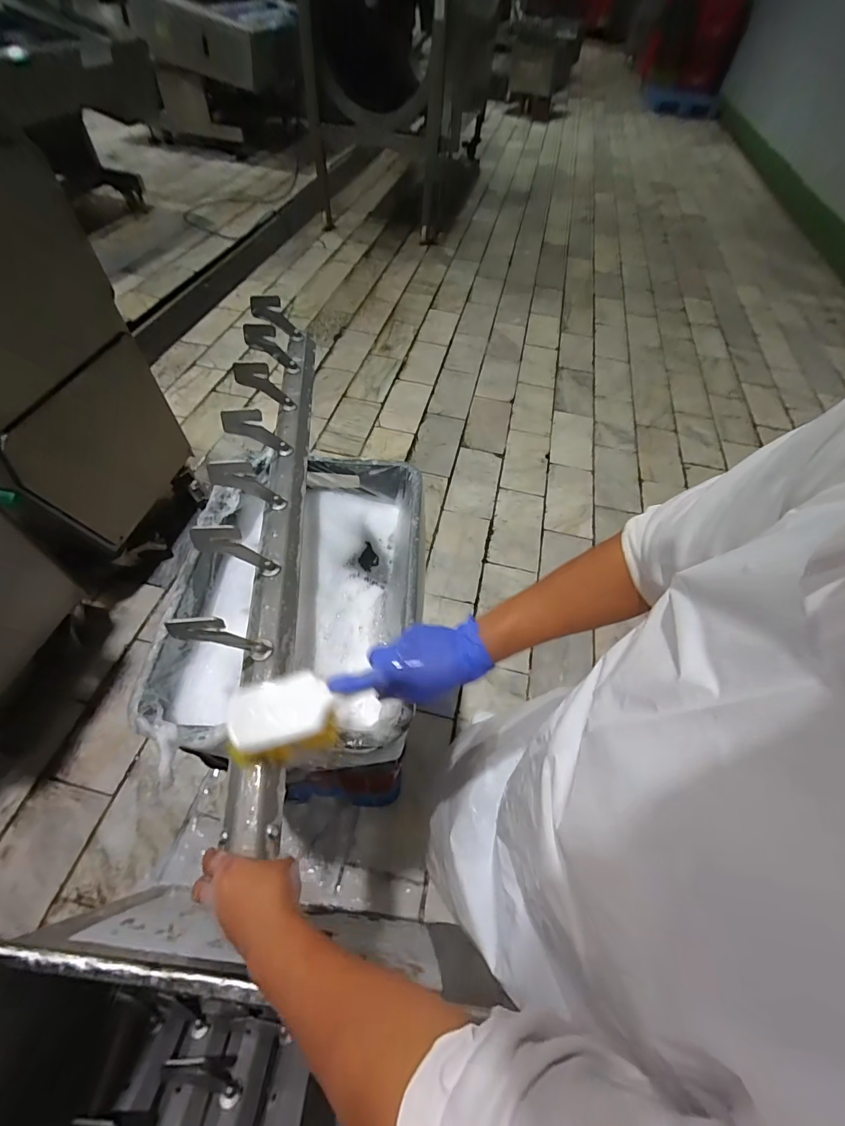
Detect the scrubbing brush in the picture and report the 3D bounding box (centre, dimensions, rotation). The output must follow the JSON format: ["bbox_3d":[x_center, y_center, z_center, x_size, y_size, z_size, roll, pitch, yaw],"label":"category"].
[{"bbox_3d":[-0.153,0.176,0.490,0.113,0.047,0.076,-11,61,-2],"label":"scrubbing brush"}]

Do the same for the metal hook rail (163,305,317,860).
[{"bbox_3d":[-0.252,-0.128,0.685,0.128,0.121,0.959,-4,58,-7],"label":"metal hook rail"}]

